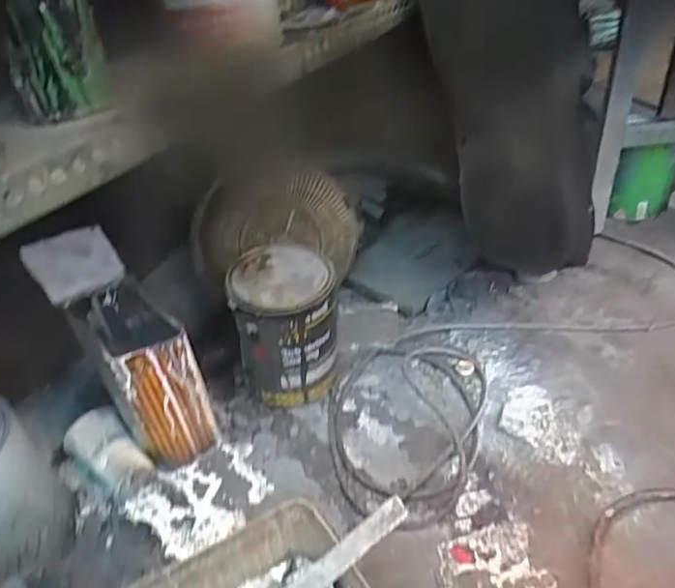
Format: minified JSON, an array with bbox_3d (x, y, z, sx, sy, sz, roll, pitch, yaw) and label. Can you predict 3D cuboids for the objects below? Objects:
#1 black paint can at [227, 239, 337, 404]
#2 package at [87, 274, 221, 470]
[{"bbox_3d":[-0.080,0.058,0.890,0.152,0.234,0.143,-6,33,4],"label":"black paint can"},{"bbox_3d":[-0.265,0.132,0.804,0.104,0.255,0.189,-25,36,-23],"label":"package"}]

